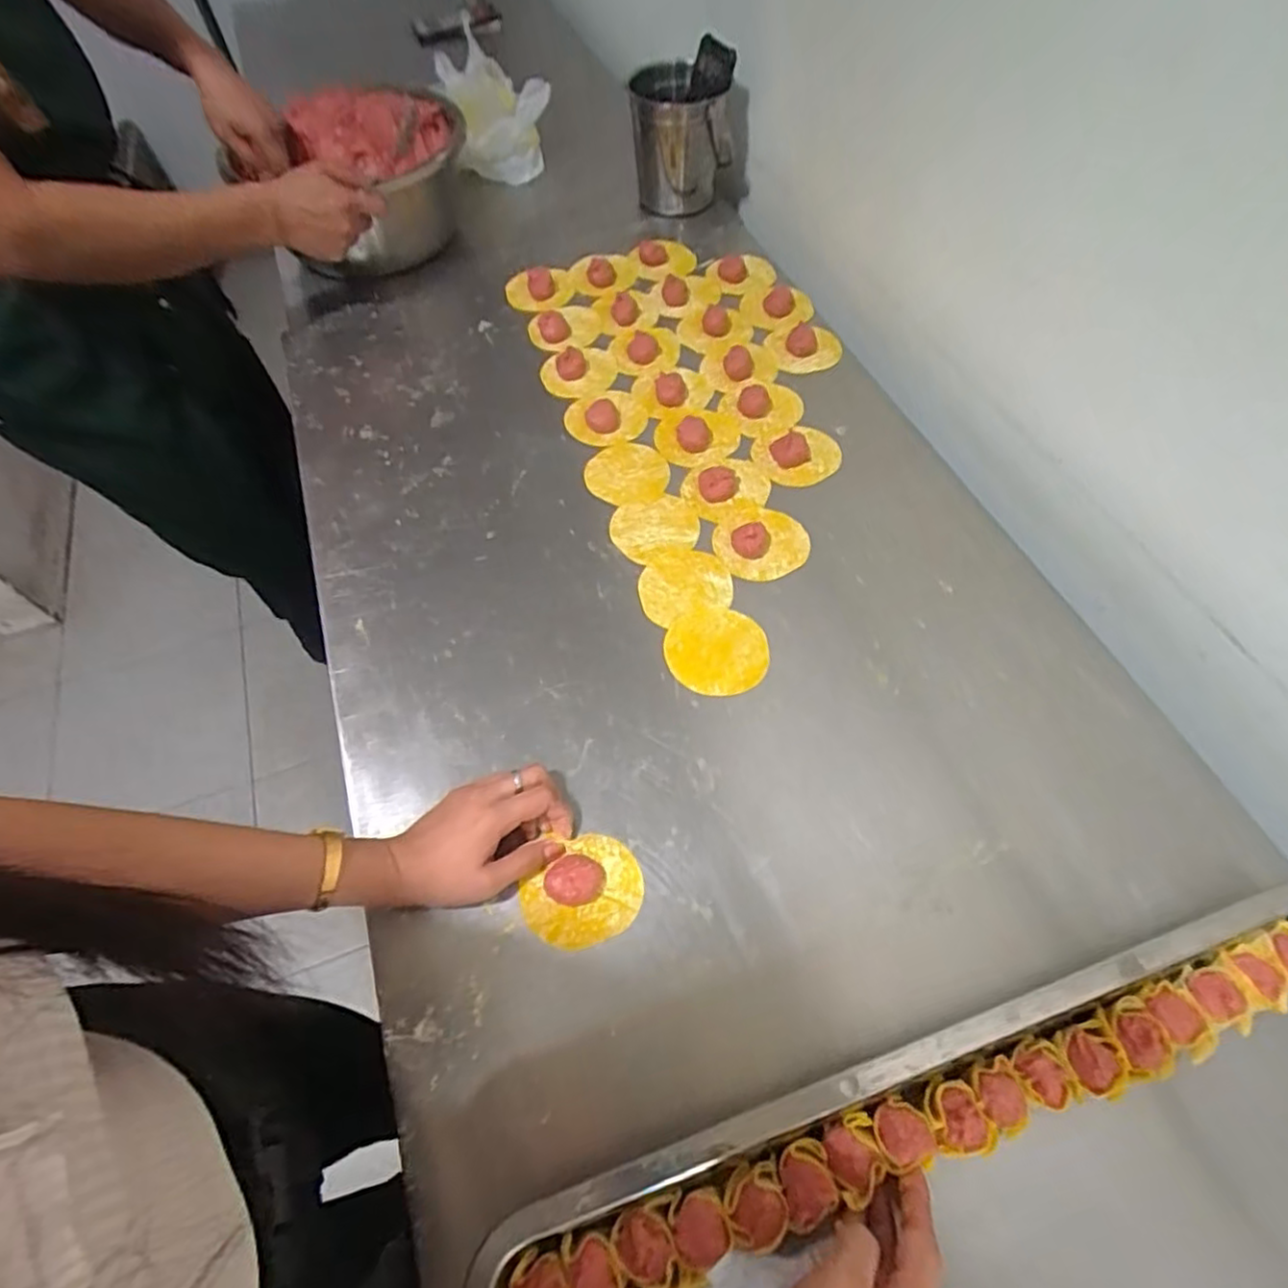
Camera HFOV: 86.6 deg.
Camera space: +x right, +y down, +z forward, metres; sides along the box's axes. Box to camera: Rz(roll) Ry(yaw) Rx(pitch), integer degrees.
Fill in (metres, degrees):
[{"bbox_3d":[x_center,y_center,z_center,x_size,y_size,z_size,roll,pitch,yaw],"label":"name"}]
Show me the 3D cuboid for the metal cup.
[{"bbox_3d":[0.049,-0.662,0.883,0.126,0.168,0.127,-2,60,3],"label":"metal cup"}]

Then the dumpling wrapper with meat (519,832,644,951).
[{"bbox_3d":[-0.041,0.168,0.464,0.068,0.026,0.079,35,68,21],"label":"dumpling wrapper with meat"}]

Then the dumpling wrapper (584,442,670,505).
[{"bbox_3d":[-0.018,-0.172,0.688,0.081,0.008,0.081,-2,60,3],"label":"dumpling wrapper"}]

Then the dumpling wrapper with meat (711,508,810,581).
[{"bbox_3d":[0.108,-0.100,0.621,0.084,0.028,0.077,-2,60,3],"label":"dumpling wrapper with meat"}]

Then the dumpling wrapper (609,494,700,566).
[{"bbox_3d":[0.010,-0.109,0.646,0.081,0.006,0.073,-21,63,-9],"label":"dumpling wrapper"}]

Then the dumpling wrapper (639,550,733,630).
[{"bbox_3d":[0.036,-0.052,0.607,0.082,0.006,0.067,-19,61,-7],"label":"dumpling wrapper"}]

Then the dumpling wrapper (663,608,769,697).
[{"bbox_3d":[0.060,0.005,0.572,0.084,0.004,0.078,-1,63,0],"label":"dumpling wrapper"}]

